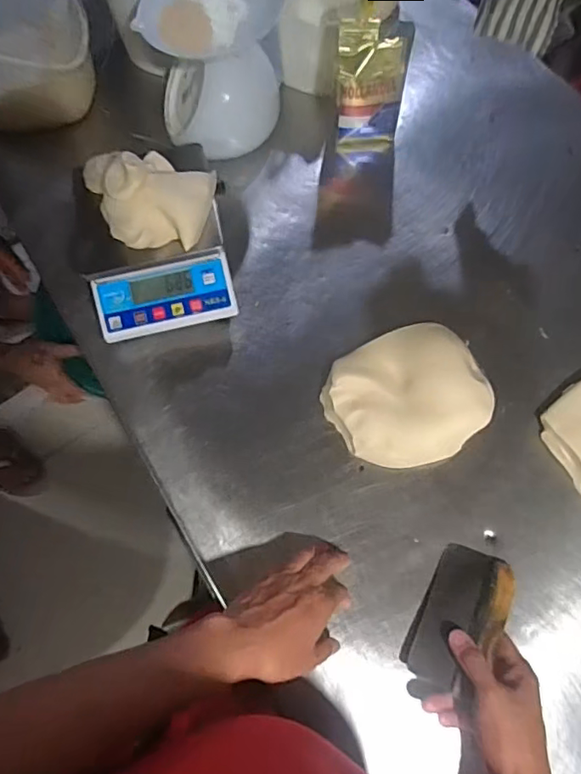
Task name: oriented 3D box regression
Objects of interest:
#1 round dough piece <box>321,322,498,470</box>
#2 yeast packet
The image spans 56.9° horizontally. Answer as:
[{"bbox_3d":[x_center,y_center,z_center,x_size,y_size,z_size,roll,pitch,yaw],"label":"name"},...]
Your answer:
[{"bbox_3d":[0.137,0.015,0.645,0.191,0.062,0.153,-15,68,-5],"label":"round dough piece"},{"bbox_3d":[0.111,-0.418,0.763,0.095,0.168,0.049,-1,68,1],"label":"yeast packet"}]

